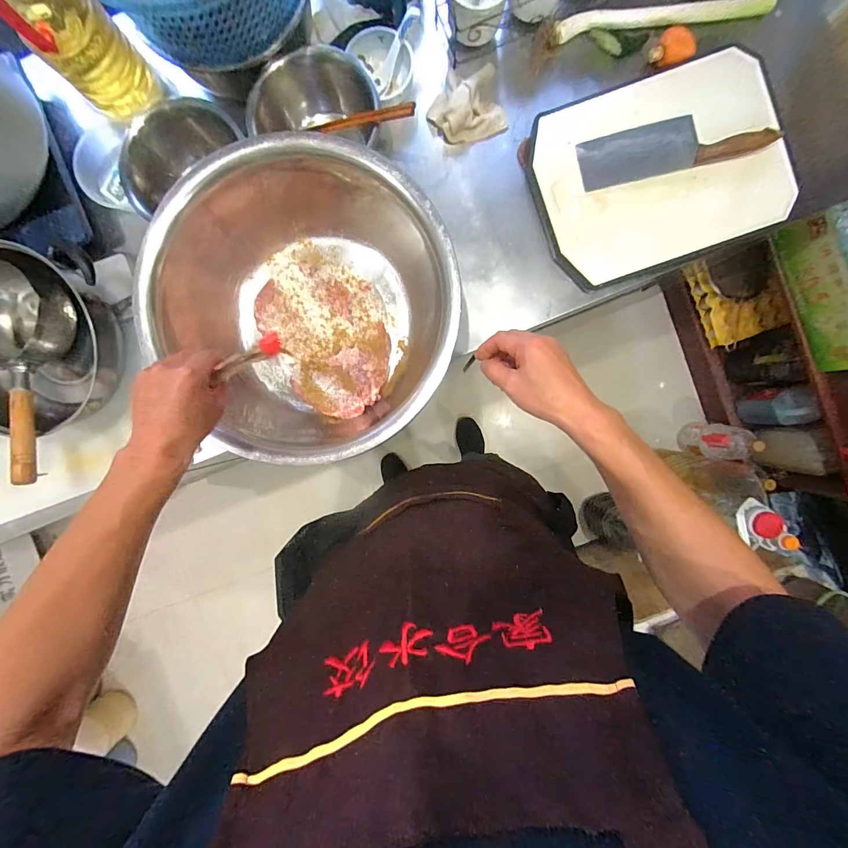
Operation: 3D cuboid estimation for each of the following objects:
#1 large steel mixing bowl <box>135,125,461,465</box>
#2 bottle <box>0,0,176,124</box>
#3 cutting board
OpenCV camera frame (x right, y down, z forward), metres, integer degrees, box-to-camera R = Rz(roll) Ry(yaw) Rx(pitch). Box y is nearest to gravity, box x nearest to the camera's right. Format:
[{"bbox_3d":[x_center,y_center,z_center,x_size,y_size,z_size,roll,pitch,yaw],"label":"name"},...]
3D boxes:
[{"bbox_3d":[-0.166,-0.165,0.599,0.419,0.183,0.415,0,92,1],"label":"large steel mixing bowl"},{"bbox_3d":[-0.490,-0.546,0.514,0.099,0.302,0.109,38,93,0],"label":"bottle"},{"bbox_3d":[0.370,-0.411,0.624,0.381,0.045,0.302,-17,91,6],"label":"cutting board"}]

